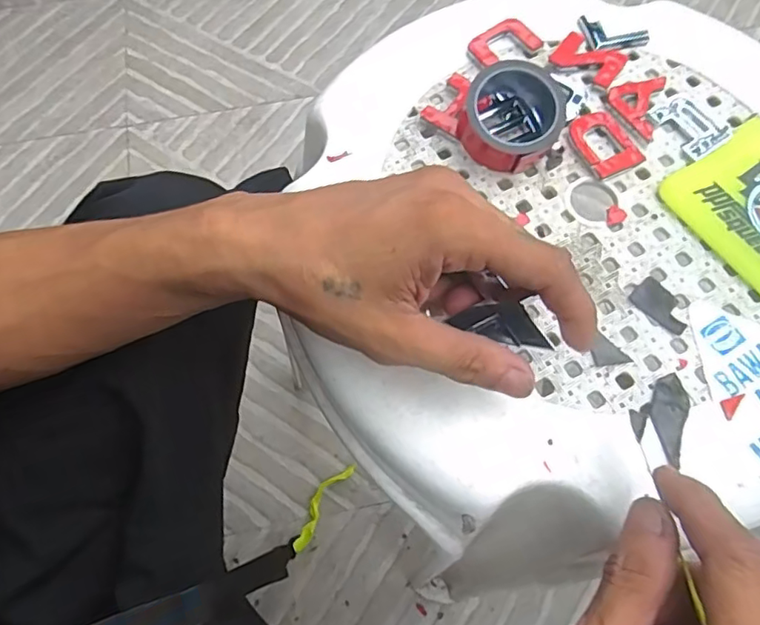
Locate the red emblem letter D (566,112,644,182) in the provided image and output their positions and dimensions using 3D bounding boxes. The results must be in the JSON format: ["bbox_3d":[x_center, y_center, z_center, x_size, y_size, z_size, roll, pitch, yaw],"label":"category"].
[{"bbox_3d":[0.118,-0.088,0.297,0.027,0.007,0.037,-23,70,-8],"label":"red emblem letter D"}]

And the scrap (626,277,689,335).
[{"bbox_3d":[0.132,-0.004,0.265,0.017,0.004,0.028,-40,73,-14],"label":"scrap"}]

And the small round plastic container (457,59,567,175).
[{"bbox_3d":[0.068,-0.099,0.287,0.047,0.035,0.048,28,71,11],"label":"small round plastic container"}]

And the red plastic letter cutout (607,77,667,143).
[{"bbox_3d":[0.137,-0.113,0.308,0.027,0.004,0.041,19,70,8],"label":"red plastic letter cutout"}]

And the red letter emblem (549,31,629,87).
[{"bbox_3d":[0.117,-0.143,0.317,0.037,0.005,0.026,29,72,11],"label":"red letter emblem"}]

